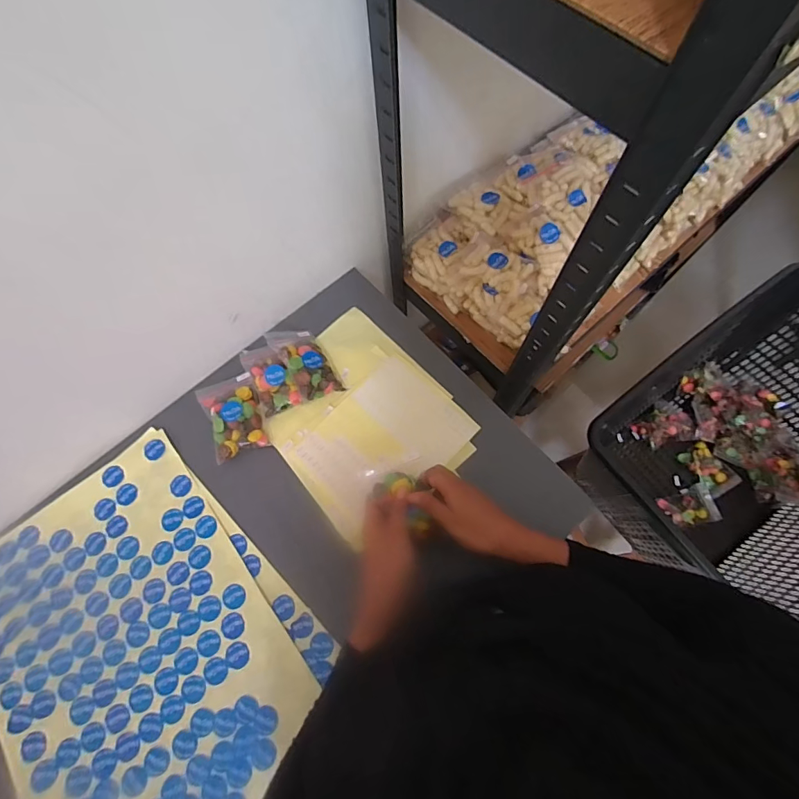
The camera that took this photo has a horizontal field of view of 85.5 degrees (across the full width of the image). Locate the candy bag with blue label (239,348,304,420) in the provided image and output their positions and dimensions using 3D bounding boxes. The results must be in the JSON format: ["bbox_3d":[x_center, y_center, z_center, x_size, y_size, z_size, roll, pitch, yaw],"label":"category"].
[{"bbox_3d":[-0.182,-0.037,0.599,0.057,0.022,0.116,-27,73,-7],"label":"candy bag with blue label"}]

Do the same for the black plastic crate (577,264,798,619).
[{"bbox_3d":[0.621,0.104,0.801,0.522,0.308,0.420,-34,74,-9],"label":"black plastic crate"}]

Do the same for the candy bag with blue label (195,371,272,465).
[{"bbox_3d":[-0.228,0.021,0.589,0.073,0.015,0.111,-23,72,-6],"label":"candy bag with blue label"}]

